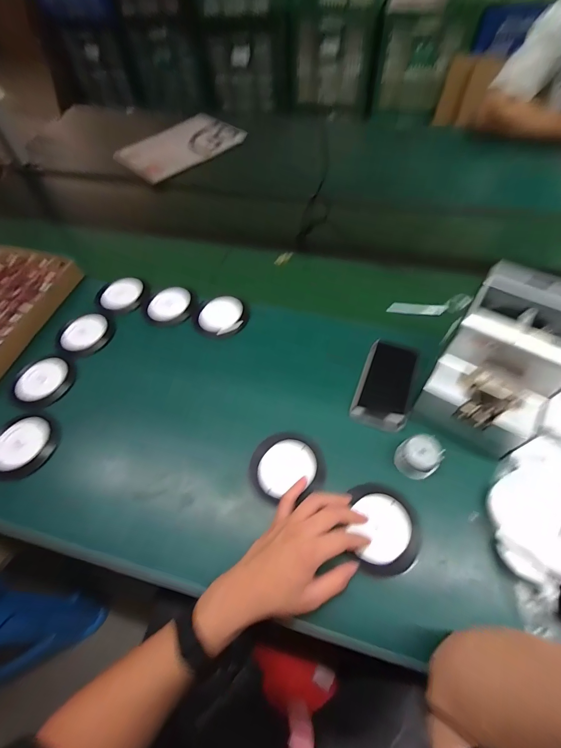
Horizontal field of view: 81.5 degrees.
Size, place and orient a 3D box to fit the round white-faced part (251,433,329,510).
[{"bbox_3d":[0.008,0.124,0.433,0.092,0.014,0.093,-2,57,3],"label":"round white-faced part"}]

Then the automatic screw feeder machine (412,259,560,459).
[{"bbox_3d":[0.273,-0.017,0.416,0.134,0.139,0.175,30,63,21],"label":"automatic screw feeder machine"}]

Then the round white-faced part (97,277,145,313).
[{"bbox_3d":[-0.311,-0.151,0.626,0.090,0.024,0.080,0,57,3],"label":"round white-faced part"}]

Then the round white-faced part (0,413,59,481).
[{"bbox_3d":[-0.371,0.103,0.473,0.089,0.026,0.097,-34,61,-17],"label":"round white-faced part"}]

